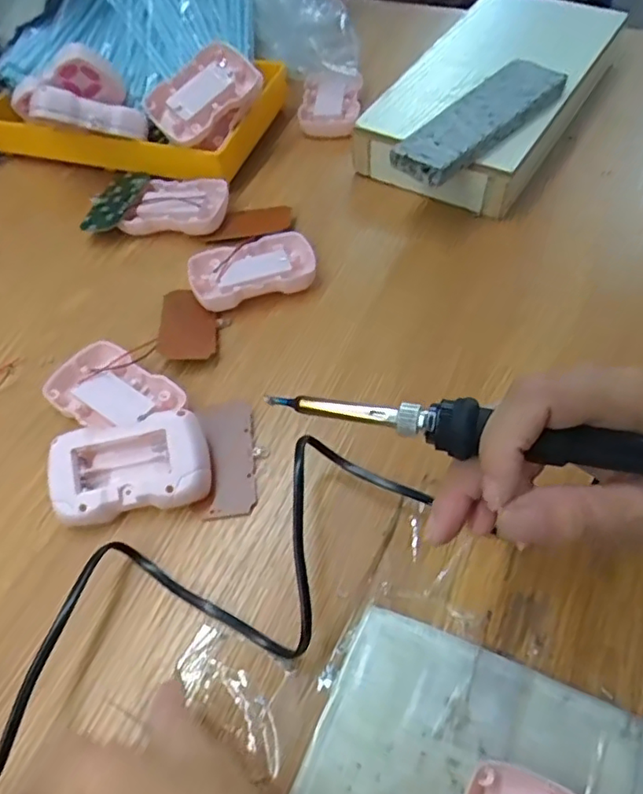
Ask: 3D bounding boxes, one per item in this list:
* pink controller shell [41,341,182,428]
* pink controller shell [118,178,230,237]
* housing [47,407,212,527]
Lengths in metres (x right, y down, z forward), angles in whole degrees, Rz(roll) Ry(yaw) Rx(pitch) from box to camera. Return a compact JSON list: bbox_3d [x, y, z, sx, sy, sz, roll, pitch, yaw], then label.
[{"bbox_3d":[-0.131,0.000,0.377,0.080,0.017,0.053,29,61,23],"label":"pink controller shell"},{"bbox_3d":[-0.115,-0.153,0.482,0.078,0.024,0.056,2,54,6],"label":"pink controller shell"},{"bbox_3d":[-0.107,0.039,0.334,0.084,0.019,0.053,-12,71,1],"label":"housing"}]

